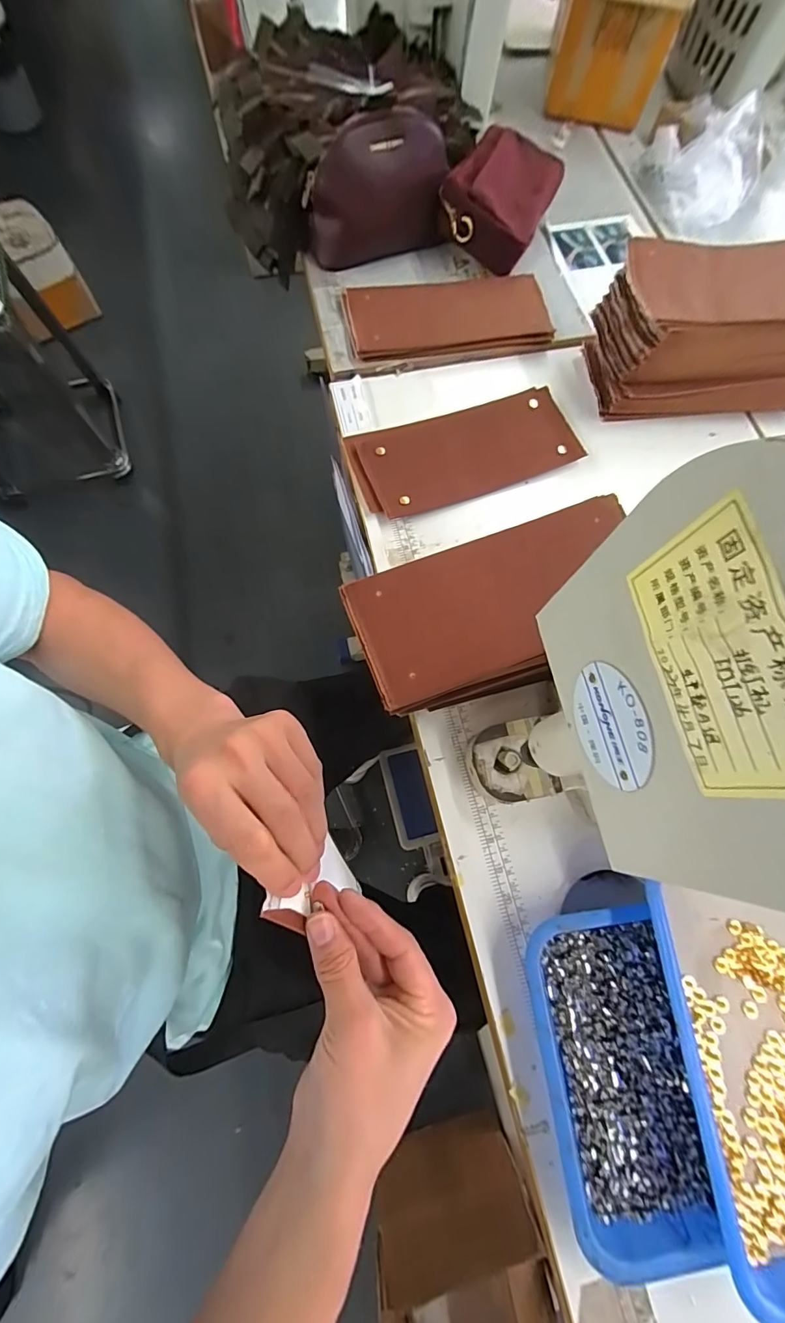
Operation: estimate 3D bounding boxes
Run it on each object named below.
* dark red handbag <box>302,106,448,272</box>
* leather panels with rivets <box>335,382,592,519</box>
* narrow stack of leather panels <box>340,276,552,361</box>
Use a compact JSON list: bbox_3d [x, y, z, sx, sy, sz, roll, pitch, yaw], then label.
[{"bbox_3d":[-0.021,-0.593,0.571,0.179,0.120,0.050,-6,74,-5],"label":"dark red handbag"},{"bbox_3d":[0.085,-0.252,0.543,0.263,0.017,0.118,-20,75,-7],"label":"leather panels with rivets"},{"bbox_3d":[0.070,-0.452,0.587,0.251,0.023,0.112,-9,74,-6],"label":"narrow stack of leather panels"}]

